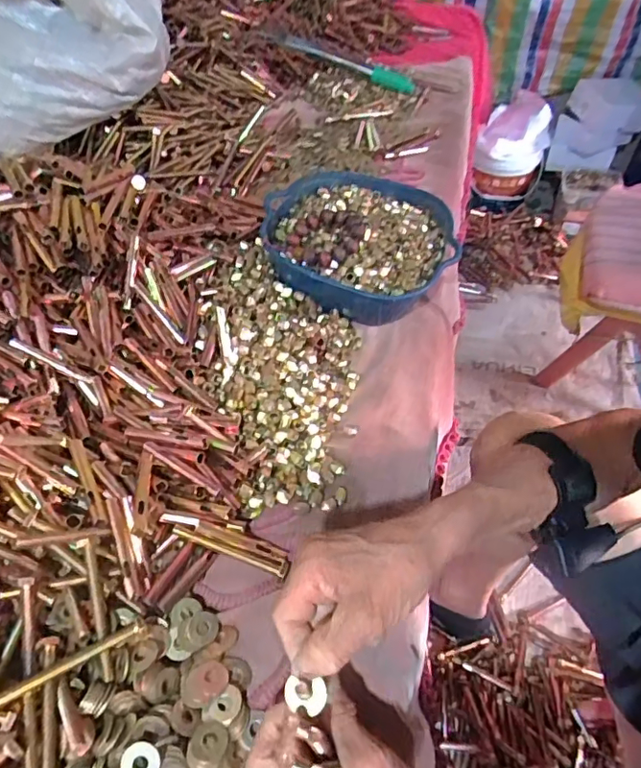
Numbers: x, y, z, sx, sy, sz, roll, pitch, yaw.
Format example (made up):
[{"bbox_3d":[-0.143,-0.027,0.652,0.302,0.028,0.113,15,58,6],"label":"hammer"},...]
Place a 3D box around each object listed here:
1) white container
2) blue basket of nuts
[{"bbox_3d":[0.587,-0.701,1.668,0.199,0.246,0.262,17,53,15],"label":"white container"},{"bbox_3d":[0.048,-0.179,0.674,0.231,0.083,0.242,2,50,3],"label":"blue basket of nuts"}]

